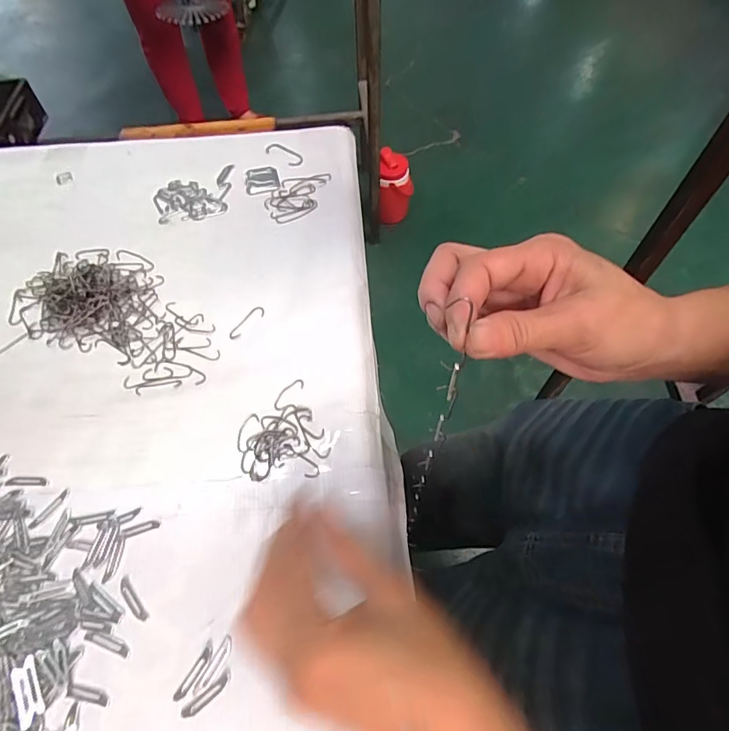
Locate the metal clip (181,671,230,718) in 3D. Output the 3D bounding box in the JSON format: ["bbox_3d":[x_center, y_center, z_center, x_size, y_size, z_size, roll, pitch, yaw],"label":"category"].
[{"bbox_3d":[-0.097,0.202,0.280,0.033,0.004,0.008,-32,65,-19],"label":"metal clip"}]

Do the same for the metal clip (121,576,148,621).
[{"bbox_3d":[-0.157,0.158,0.306,0.008,0.004,0.033,-37,67,-21],"label":"metal clip"}]

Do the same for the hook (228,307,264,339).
[{"bbox_3d":[-0.109,-0.040,0.423,0.012,0.004,0.042,31,63,16],"label":"hook"}]

